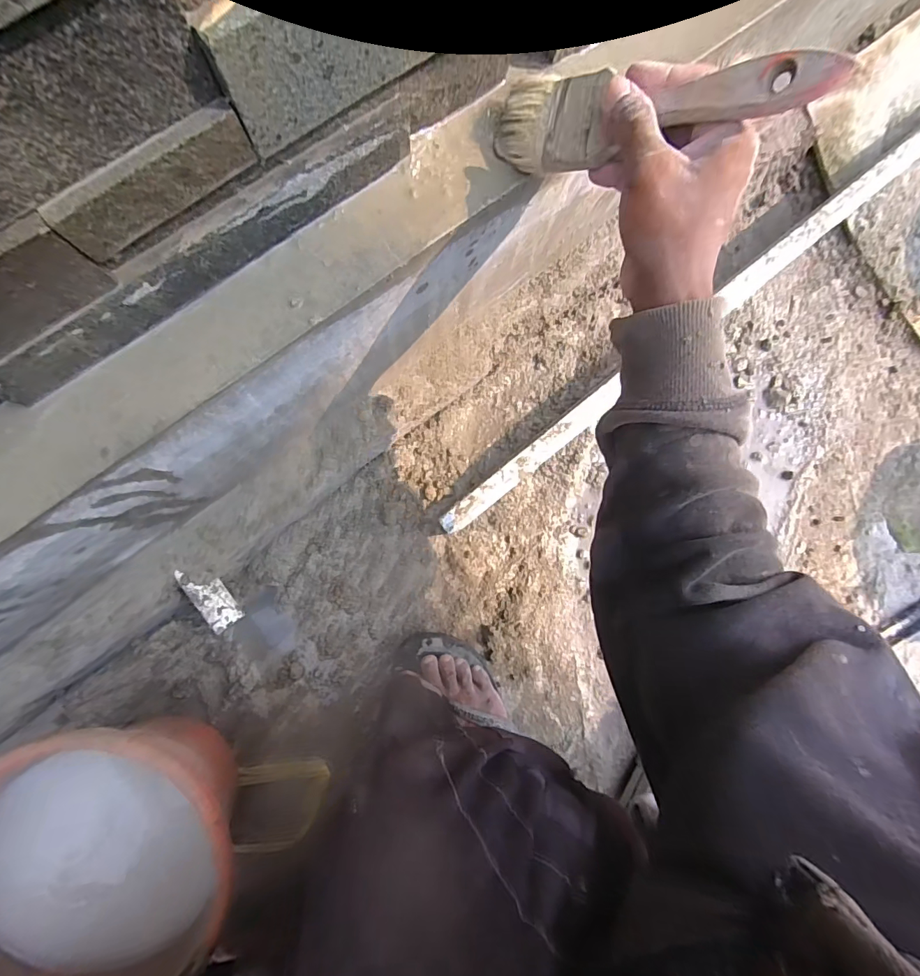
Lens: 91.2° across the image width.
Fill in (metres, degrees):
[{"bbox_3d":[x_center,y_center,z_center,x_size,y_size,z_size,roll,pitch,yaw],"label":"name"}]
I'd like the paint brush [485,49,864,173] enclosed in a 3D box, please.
[{"bbox_3d":[0.104,-0.225,0.266,0.198,0.026,0.050,21,85,35],"label":"paint brush"}]

